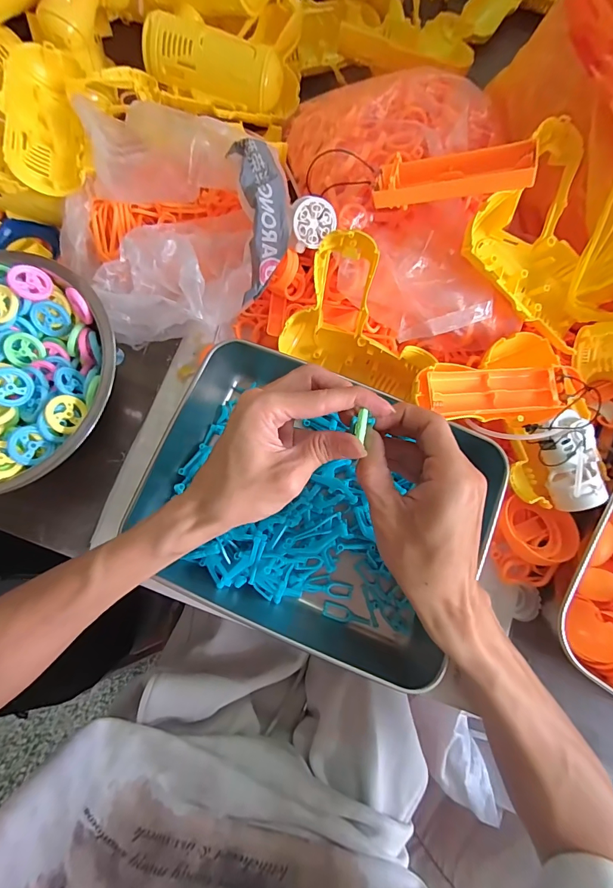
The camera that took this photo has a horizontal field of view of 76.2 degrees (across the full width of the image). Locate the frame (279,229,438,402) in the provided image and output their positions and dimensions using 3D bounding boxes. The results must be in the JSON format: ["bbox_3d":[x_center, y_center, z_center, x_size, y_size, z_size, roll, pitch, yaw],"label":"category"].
[{"bbox_3d":[0.051,-0.100,0.315,0.116,0.109,0.034,25,44,-6],"label":"frame"}]

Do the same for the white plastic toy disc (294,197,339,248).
[{"bbox_3d":[0.005,-0.176,0.311,0.032,0.008,0.034,26,112,-30],"label":"white plastic toy disc"}]

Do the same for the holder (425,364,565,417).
[{"bbox_3d":[0.143,-0.041,0.296,0.104,0.014,0.035,-6,79,-1],"label":"holder"}]

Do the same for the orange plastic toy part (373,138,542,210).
[{"bbox_3d":[0.105,-0.198,0.285,0.108,0.017,0.036,5,79,22],"label":"orange plastic toy part"}]

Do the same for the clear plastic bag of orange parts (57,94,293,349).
[{"bbox_3d":[-0.113,-0.181,0.334,0.198,0.079,0.173,17,80,3],"label":"clear plastic bag of orange parts"}]

